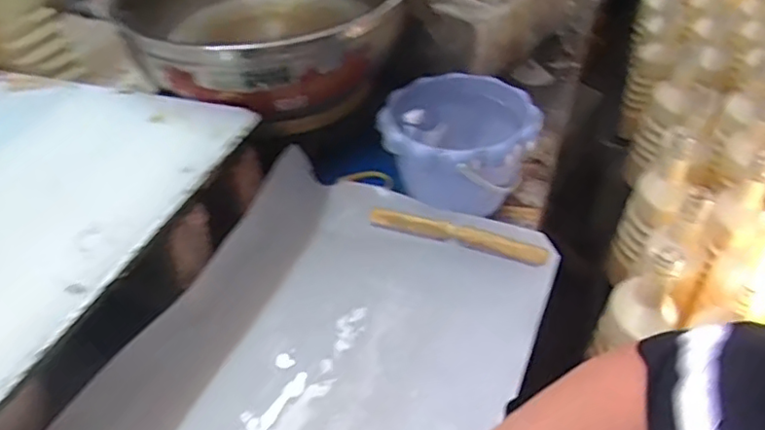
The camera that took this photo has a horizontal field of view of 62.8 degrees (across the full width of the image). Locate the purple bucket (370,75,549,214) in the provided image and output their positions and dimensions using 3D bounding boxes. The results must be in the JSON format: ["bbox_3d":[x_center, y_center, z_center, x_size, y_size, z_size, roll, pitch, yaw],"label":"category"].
[{"bbox_3d":[0.077,-0.068,0.674,0.160,0.107,0.142,26,48,26],"label":"purple bucket"}]

